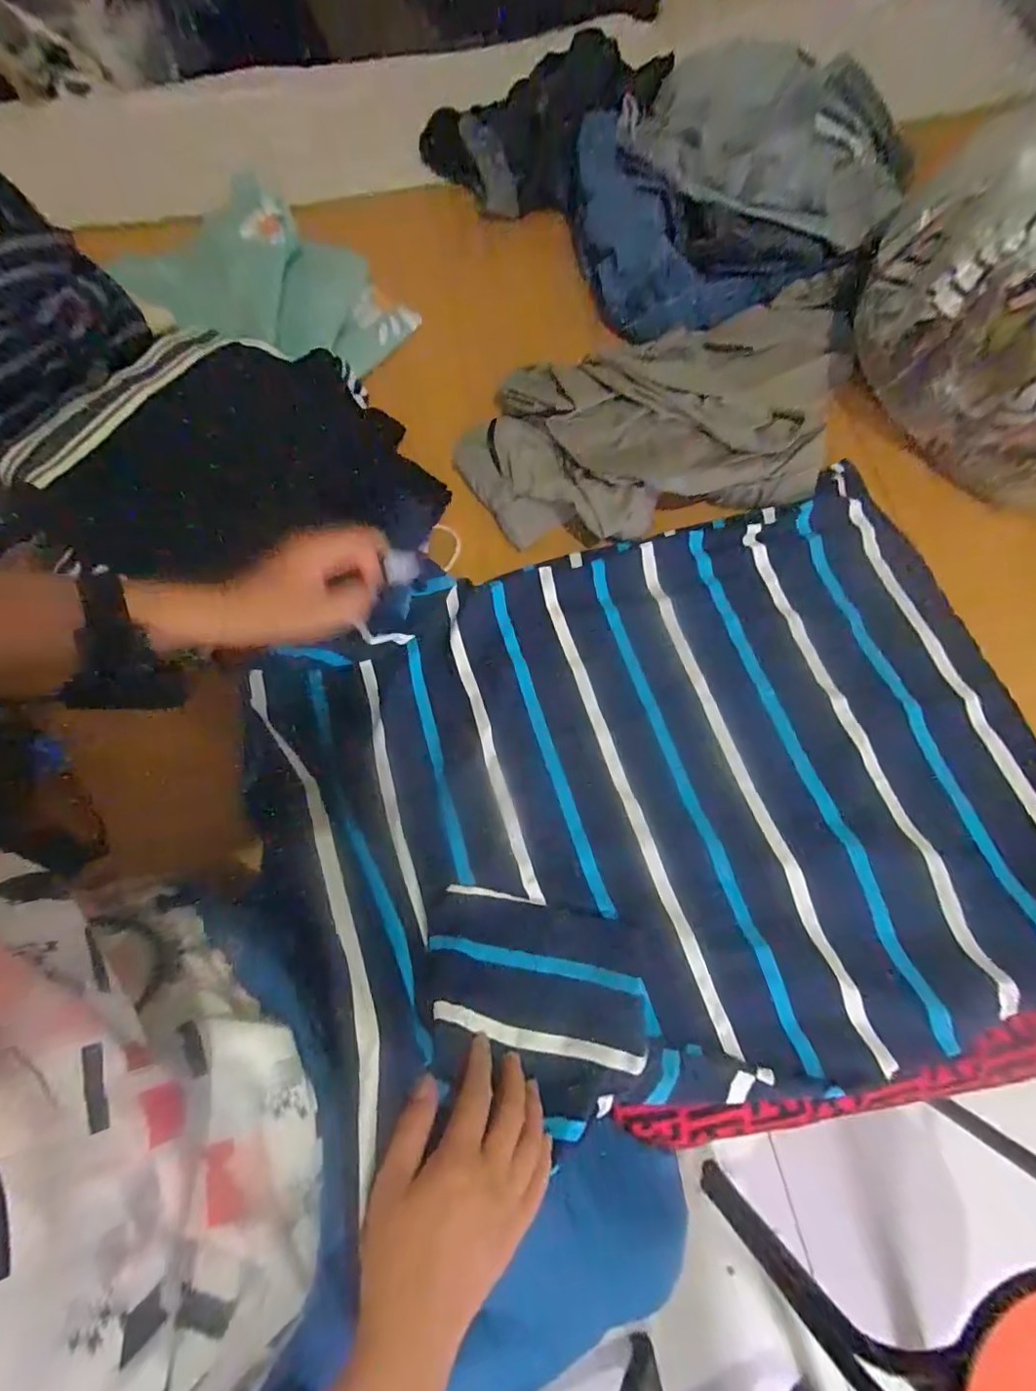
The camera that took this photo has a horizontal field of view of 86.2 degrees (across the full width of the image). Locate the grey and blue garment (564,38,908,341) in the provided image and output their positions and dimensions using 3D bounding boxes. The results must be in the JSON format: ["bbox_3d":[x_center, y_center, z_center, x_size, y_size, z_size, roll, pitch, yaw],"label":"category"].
[{"bbox_3d":[0.252,-0.581,0.642,0.327,0.136,0.257,-11,73,-3],"label":"grey and blue garment"}]

